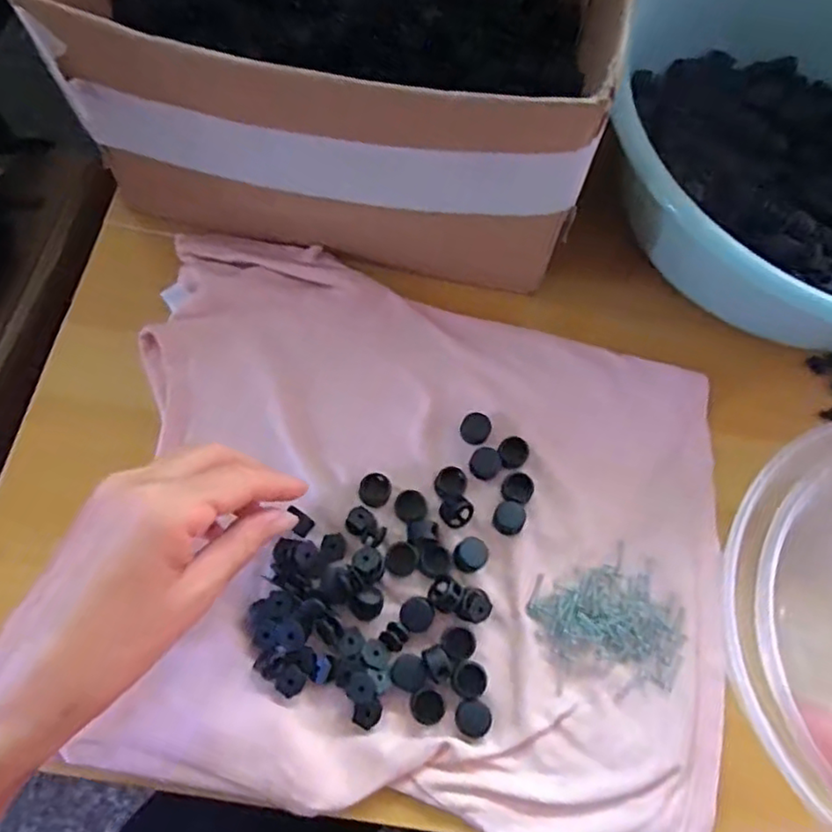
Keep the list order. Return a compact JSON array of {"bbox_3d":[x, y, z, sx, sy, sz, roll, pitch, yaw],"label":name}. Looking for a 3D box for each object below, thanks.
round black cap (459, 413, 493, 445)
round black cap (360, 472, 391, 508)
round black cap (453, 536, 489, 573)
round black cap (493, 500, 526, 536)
[{"bbox_3d":[0.034,0.007,0.354,0.016,0.004,0.018,22,69,3],"label":"round black cap"},{"bbox_3d":[-0.022,0.041,0.339,0.017,0.006,0.018,2,69,-5],"label":"round black cap"},{"bbox_3d":[0.029,0.073,0.329,0.017,0.007,0.019,40,71,9],"label":"round black cap"},{"bbox_3d":[0.051,0.055,0.339,0.017,0.005,0.018,2,69,-5],"label":"round black cap"}]

